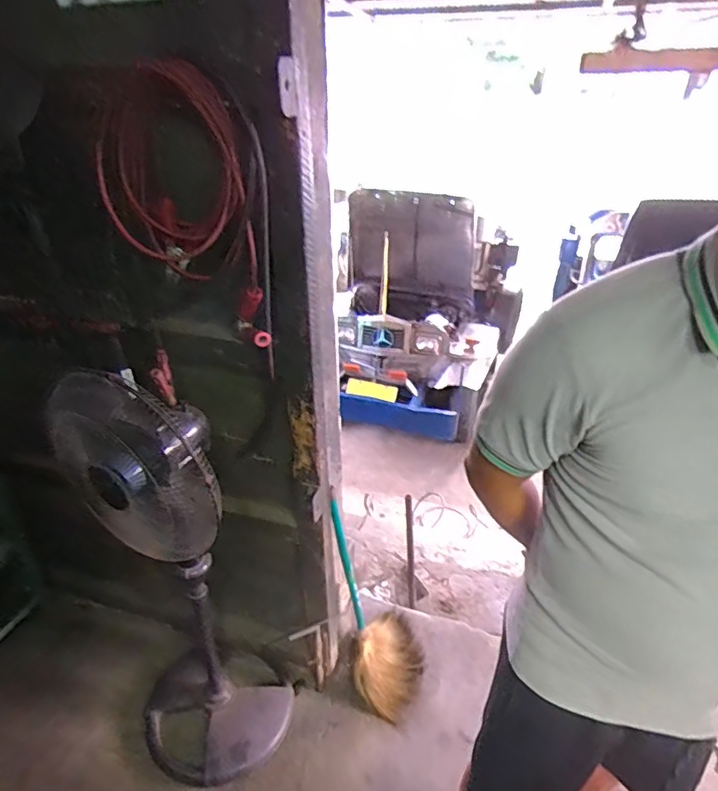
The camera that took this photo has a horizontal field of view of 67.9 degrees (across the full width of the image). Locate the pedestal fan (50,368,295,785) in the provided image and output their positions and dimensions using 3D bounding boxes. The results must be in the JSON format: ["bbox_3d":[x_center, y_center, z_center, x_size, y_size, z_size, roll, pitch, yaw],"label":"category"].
[{"bbox_3d":[-0.397,0.450,1.248,0.348,1.062,0.382,-22,36,-33],"label":"pedestal fan"}]

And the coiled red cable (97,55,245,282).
[{"bbox_3d":[-0.345,-0.435,1.006,0.295,0.397,0.149,12,6,20],"label":"coiled red cable"}]

